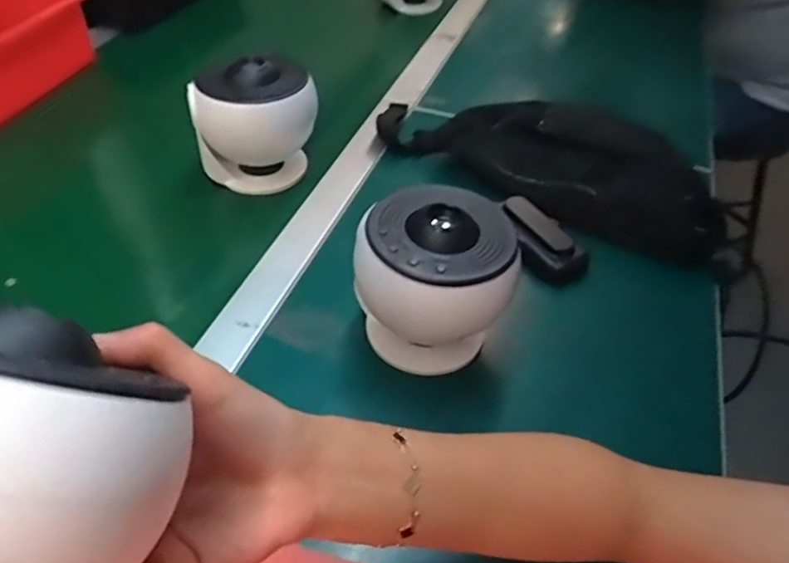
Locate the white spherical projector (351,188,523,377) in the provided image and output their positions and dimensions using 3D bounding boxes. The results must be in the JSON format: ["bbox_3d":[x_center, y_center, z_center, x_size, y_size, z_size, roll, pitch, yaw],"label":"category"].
[{"bbox_3d":[0.029,0.002,0.459,0.110,0.116,0.096,-2,44,-1],"label":"white spherical projector"}]

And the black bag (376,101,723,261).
[{"bbox_3d":[0.140,-0.129,0.638,0.382,0.074,0.109,26,50,25],"label":"black bag"}]

